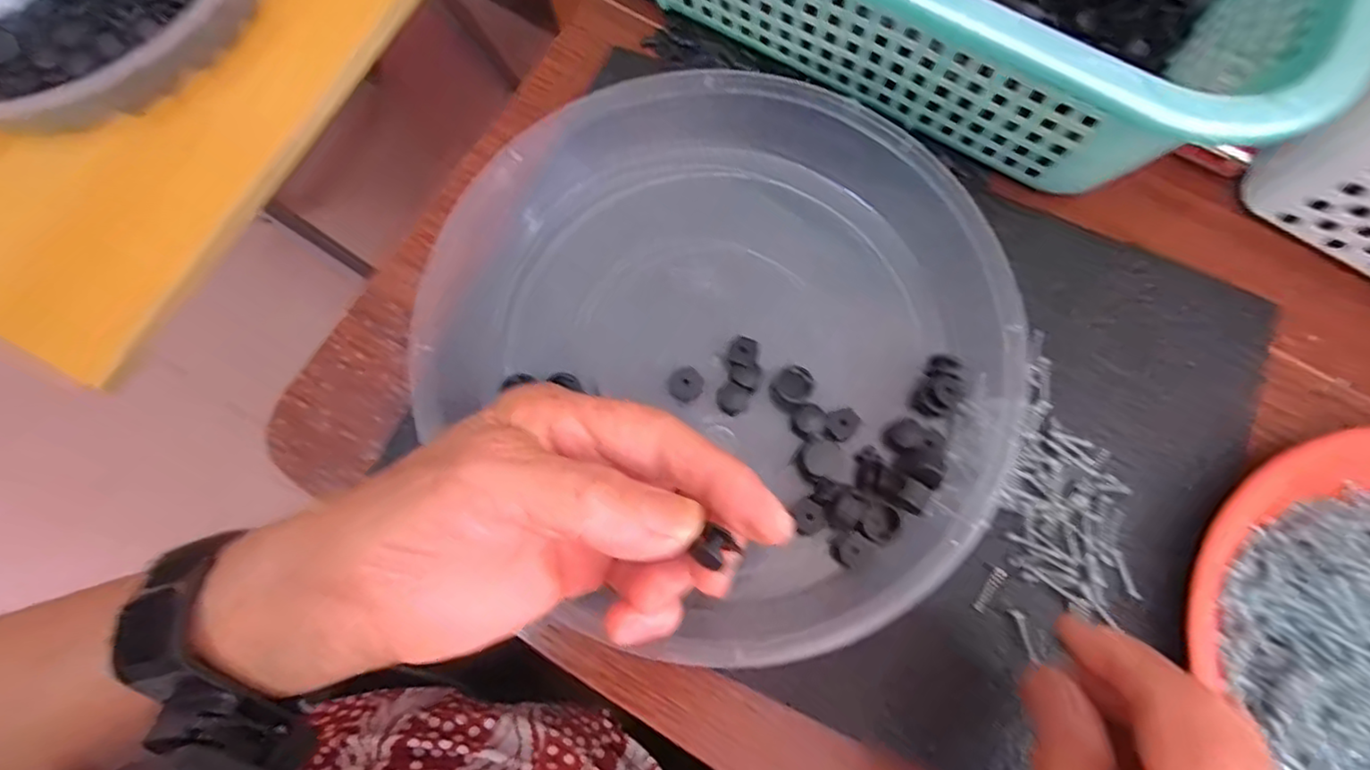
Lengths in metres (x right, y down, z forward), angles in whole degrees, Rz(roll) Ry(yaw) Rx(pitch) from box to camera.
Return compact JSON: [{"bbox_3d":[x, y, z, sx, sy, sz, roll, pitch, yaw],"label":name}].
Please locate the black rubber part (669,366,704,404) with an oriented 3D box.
[{"bbox_3d":[0.001,0.000,0.275,0.014,0.010,0.014,0,77,1],"label":"black rubber part"}]

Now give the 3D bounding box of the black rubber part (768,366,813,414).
[{"bbox_3d":[0.046,0.001,0.277,0.016,0.011,0.017,35,80,8],"label":"black rubber part"}]

